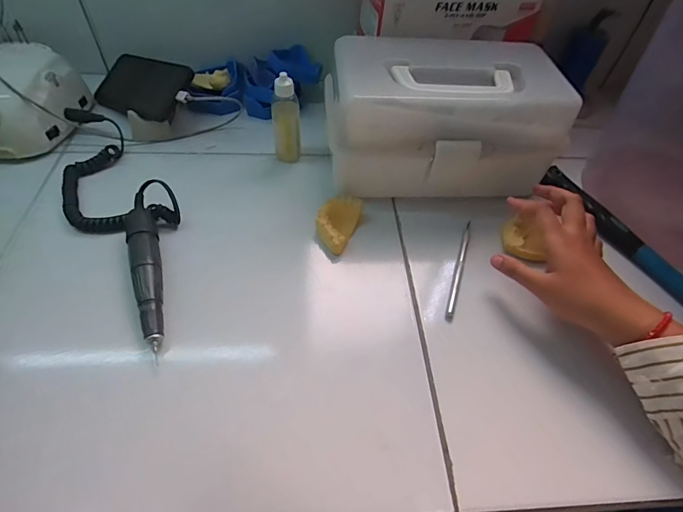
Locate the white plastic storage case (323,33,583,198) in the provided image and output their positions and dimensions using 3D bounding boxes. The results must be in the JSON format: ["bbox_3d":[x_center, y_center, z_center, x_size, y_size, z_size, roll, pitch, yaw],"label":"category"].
[{"bbox_3d":[0.112,-0.161,0.469,0.252,0.131,0.152,0,46,-8],"label":"white plastic storage case"}]

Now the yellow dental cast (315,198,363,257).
[{"bbox_3d":[-0.006,-0.037,0.434,0.040,0.024,0.068,20,47,12],"label":"yellow dental cast"}]

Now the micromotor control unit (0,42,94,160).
[{"bbox_3d":[-0.388,-0.192,0.483,0.104,0.086,0.129,0,46,-8],"label":"micromotor control unit"}]

